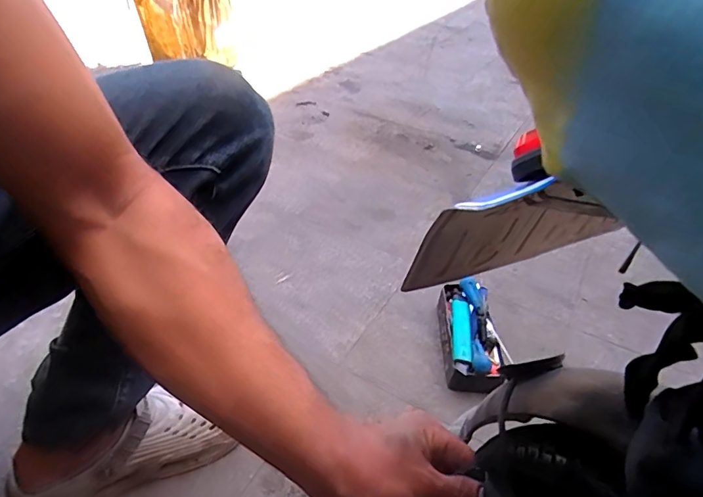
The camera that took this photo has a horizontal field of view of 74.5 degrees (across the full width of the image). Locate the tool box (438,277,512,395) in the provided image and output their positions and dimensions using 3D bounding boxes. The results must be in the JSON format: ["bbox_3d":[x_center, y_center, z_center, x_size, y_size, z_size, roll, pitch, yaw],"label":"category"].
[{"bbox_3d":[0.197,0.140,0.767,0.090,0.071,0.202,3,39,-1],"label":"tool box"}]

